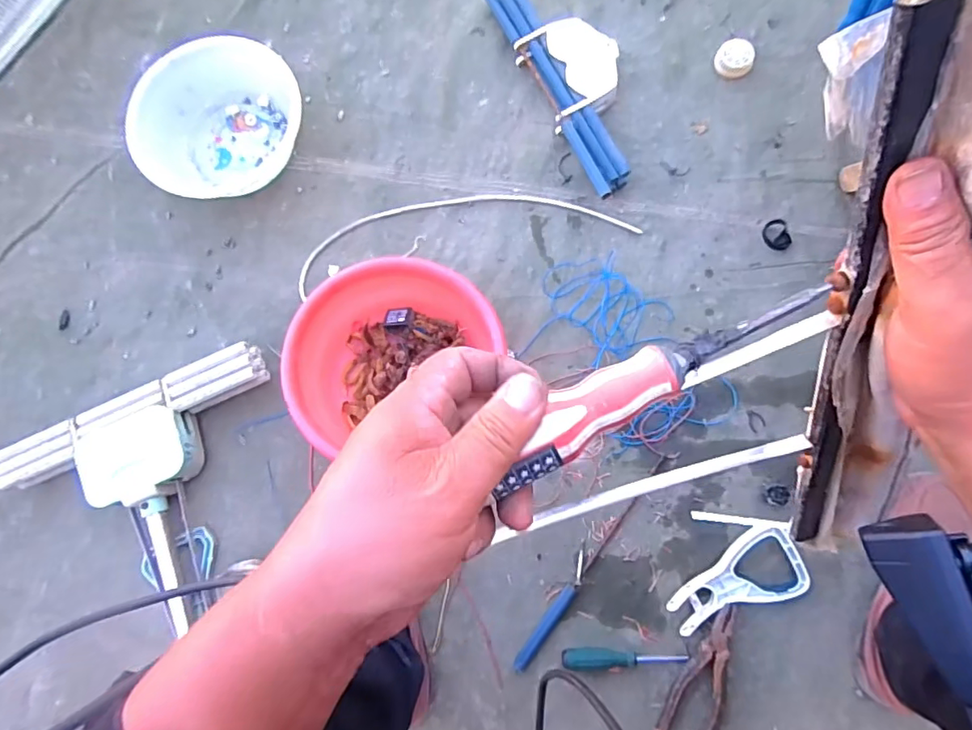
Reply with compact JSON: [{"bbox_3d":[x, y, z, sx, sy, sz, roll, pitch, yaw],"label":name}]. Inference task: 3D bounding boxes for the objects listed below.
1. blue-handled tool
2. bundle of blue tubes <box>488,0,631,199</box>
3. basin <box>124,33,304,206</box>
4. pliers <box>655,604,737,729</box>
[{"bbox_3d":[0.084,0.307,0.659,0.018,0.011,0.158,32,83,11],"label":"blue-handled tool"},{"bbox_3d":[0.100,-0.409,0.774,0.059,0.047,0.394,-25,78,1],"label":"bundle of blue tubes"},{"bbox_3d":[-0.379,-0.365,0.775,0.227,0.078,0.236,-4,78,5],"label":"basin"},{"bbox_3d":[0.245,0.353,0.609,0.061,0.026,0.163,14,80,8],"label":"pliers"}]

